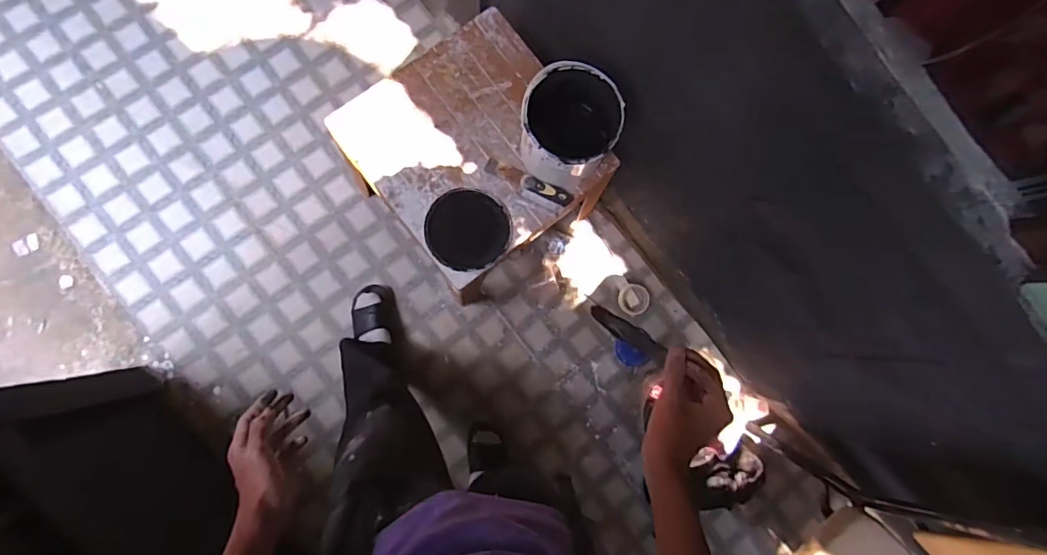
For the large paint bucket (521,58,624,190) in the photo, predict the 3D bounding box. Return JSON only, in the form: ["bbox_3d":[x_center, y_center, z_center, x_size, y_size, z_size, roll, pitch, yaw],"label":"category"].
[{"bbox_3d":[0.087,-0.298,0.997,0.179,0.199,0.197,17,83,-7],"label":"large paint bucket"}]

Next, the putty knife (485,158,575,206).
[{"bbox_3d":[0.013,-0.203,1.067,0.197,0.032,0.036,25,82,-6],"label":"putty knife"}]

